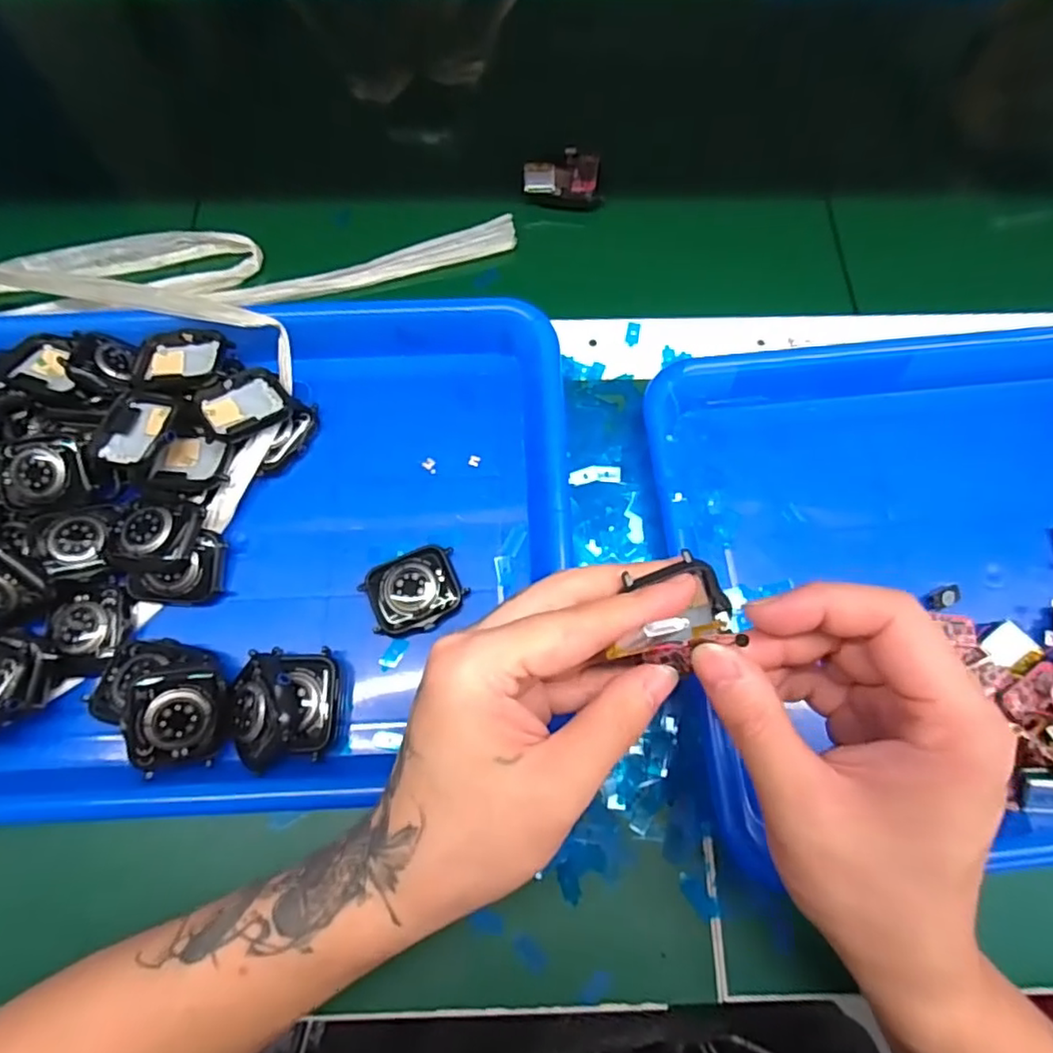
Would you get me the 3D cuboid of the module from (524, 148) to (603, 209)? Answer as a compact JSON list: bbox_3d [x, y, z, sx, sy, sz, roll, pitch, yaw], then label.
[{"bbox_3d":[0.023,-0.225,0.396,0.048,0.014,0.036,0,71,0],"label":"module"}]

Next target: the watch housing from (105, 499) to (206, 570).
[{"bbox_3d":[-0.181,0.002,0.298,0.041,0.013,0.032,4,71,2],"label":"watch housing"}]

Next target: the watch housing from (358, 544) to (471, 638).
[{"bbox_3d":[-0.055,0.032,0.303,0.045,0.014,0.037,-26,73,-8],"label":"watch housing"}]

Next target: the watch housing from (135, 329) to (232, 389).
[{"bbox_3d":[-0.179,-0.087,0.323,0.043,0.013,0.035,0,71,0],"label":"watch housing"}]

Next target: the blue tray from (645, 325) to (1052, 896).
[{"bbox_3d":[0.232,0.020,0.305,0.326,0.044,0.246,-3,71,-1],"label":"blue tray"}]

